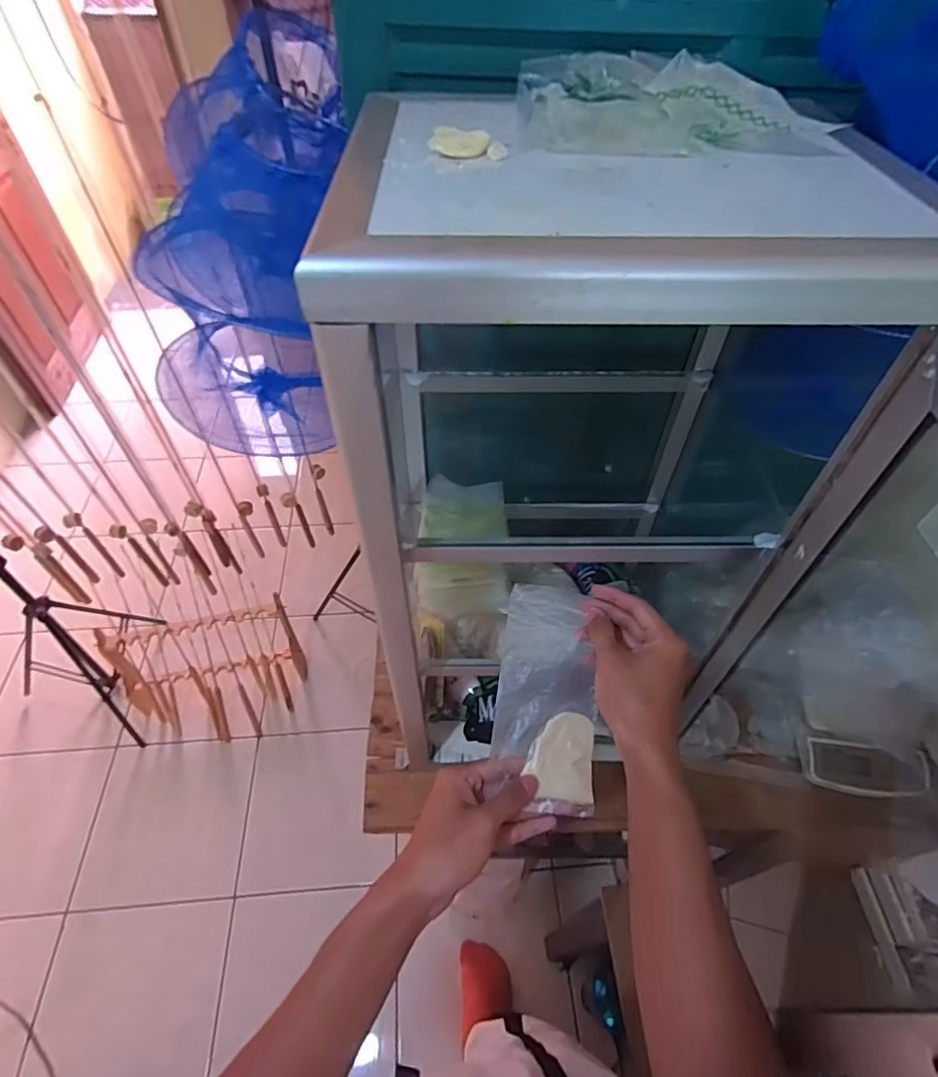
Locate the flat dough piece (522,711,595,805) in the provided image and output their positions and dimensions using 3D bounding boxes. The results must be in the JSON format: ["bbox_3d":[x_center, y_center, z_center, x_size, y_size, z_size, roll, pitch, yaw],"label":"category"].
[{"bbox_3d":[0.083,0.195,0.500,0.057,0.004,0.073,3,75,0],"label":"flat dough piece"}]

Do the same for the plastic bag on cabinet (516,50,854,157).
[{"bbox_3d":[0.133,-0.297,0.377,0.195,0.032,0.118,-1,52,-2],"label":"plastic bag on cabinet"}]

